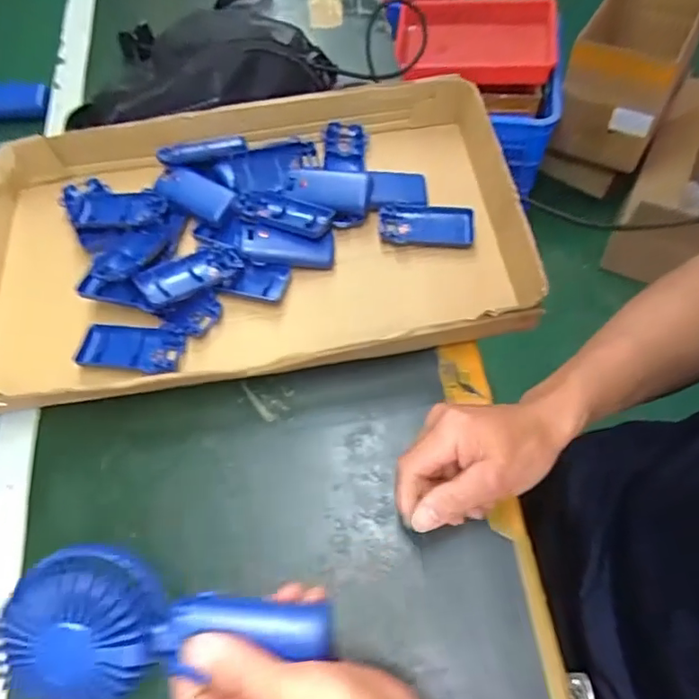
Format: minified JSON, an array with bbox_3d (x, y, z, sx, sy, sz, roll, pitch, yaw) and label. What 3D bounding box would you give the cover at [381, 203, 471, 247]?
[{"bbox_3d":[0.076,-0.124,0.554,0.091,0.016,0.046,0,63,4],"label":"cover"}]

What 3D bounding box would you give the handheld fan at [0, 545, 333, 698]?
[{"bbox_3d":[-0.100,0.154,0.312,0.174,0.030,0.080,2,62,-9],"label":"handheld fan"}]

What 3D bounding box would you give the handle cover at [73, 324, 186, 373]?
[{"bbox_3d":[-0.200,0.000,0.510,0.091,0.021,0.046,6,63,6],"label":"handle cover"}]

